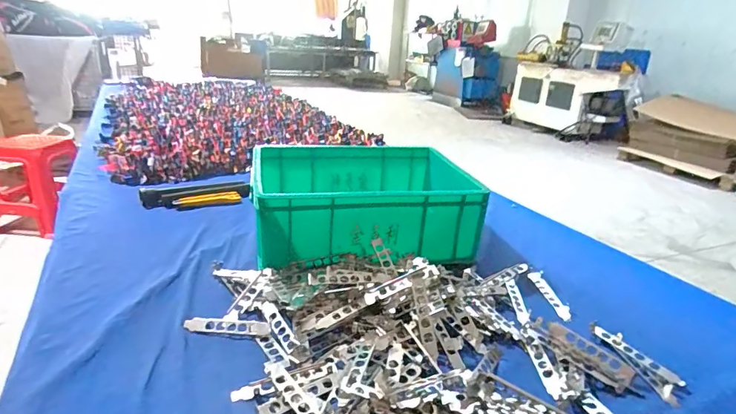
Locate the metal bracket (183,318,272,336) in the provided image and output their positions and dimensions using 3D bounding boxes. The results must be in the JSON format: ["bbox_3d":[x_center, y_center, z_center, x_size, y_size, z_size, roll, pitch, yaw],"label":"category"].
[{"bbox_3d":[-0.189,0.160,0.596,0.116,0.010,0.026,4,23,1],"label":"metal bracket"}]

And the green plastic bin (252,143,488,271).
[{"bbox_3d":[-0.006,-0.018,0.893,0.429,0.134,0.319,-2,24,-15],"label":"green plastic bin"}]

